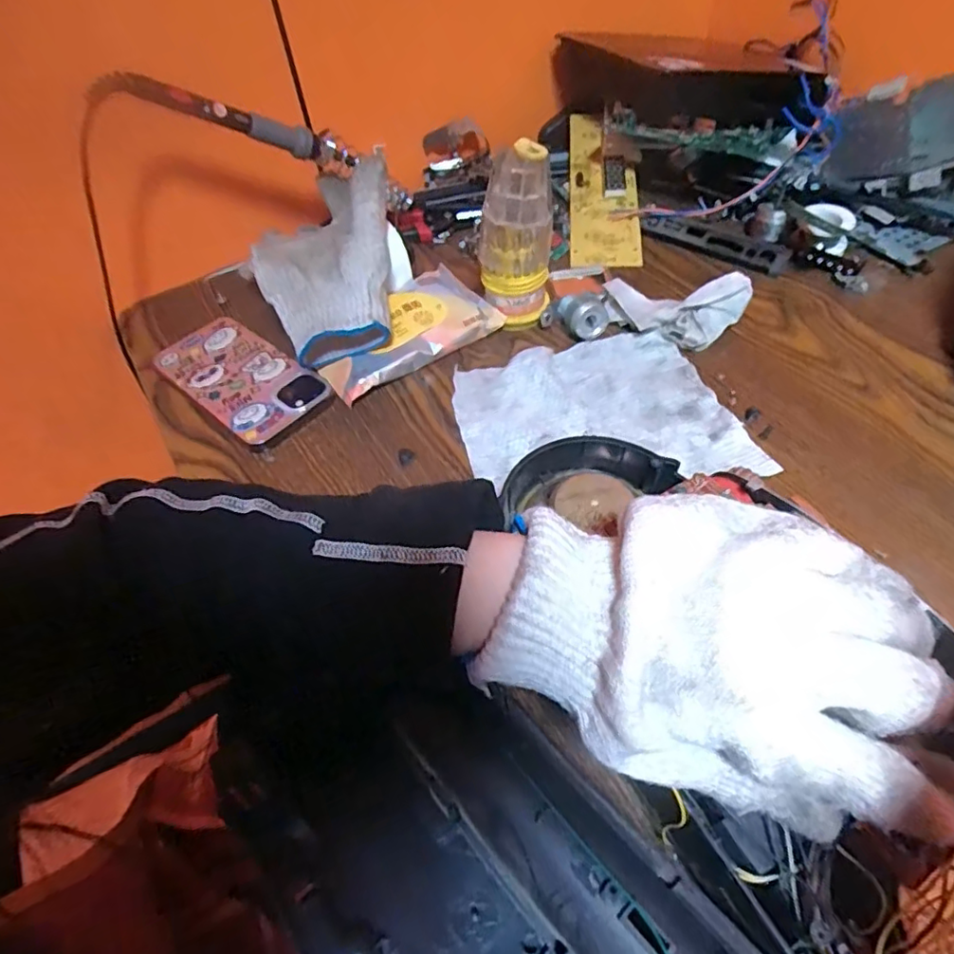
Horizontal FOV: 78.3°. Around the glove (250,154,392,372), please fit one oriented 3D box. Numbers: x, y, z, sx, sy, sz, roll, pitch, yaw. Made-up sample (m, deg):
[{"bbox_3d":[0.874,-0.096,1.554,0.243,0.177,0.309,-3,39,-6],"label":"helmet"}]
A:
[{"bbox_3d":[-0.109,-0.158,0.445,0.104,0.107,0.159,-14,52,-5],"label":"glove"}]

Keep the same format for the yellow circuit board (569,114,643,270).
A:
[{"bbox_3d":[0.116,-0.270,0.539,0.059,0.011,0.206,1,66,6],"label":"yellow circuit board"}]

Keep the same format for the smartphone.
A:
[{"bbox_3d":[-0.179,-0.075,0.444,0.151,0.015,0.073,33,62,27],"label":"smartphone"}]

